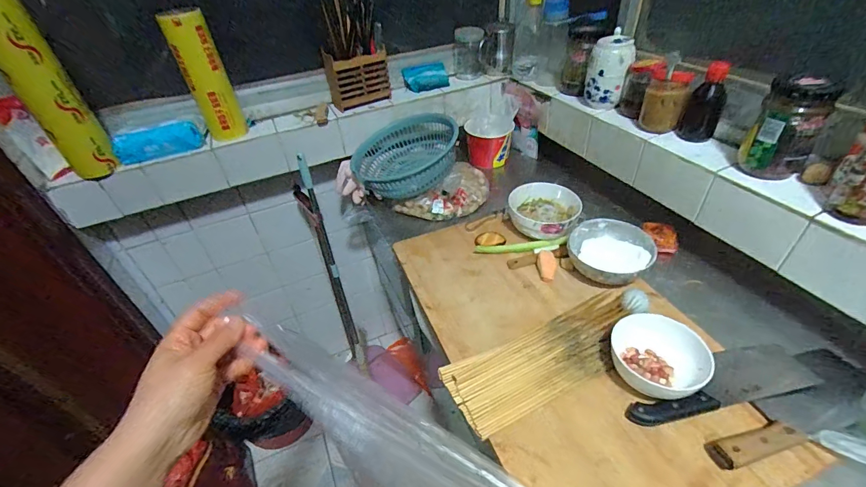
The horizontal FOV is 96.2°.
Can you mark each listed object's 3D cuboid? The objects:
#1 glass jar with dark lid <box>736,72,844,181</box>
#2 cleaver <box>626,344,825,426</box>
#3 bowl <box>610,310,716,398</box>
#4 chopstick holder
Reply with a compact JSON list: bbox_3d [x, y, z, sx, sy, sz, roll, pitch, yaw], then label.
[{"bbox_3d":[0.564,-0.186,0.619,0.085,0.148,0.093,-28,45,-25],"label":"glass jar with dark lid"},{"bbox_3d":[0.417,0.200,0.569,0.314,0.019,0.083,-7,34,-13],"label":"cleaver"},{"bbox_3d":[0.328,0.169,0.566,0.120,0.064,0.112,-3,40,3],"label":"bowl"},{"bbox_3d":[-0.190,-0.424,1.002,0.158,0.115,0.061,-18,41,-14],"label":"chopstick holder"}]

